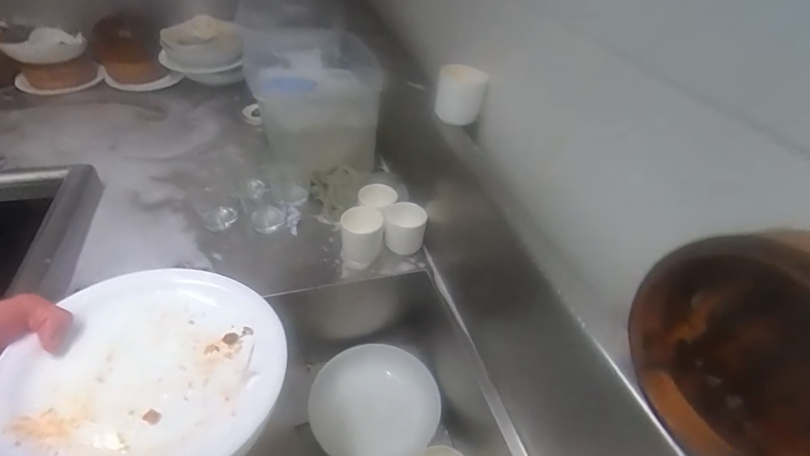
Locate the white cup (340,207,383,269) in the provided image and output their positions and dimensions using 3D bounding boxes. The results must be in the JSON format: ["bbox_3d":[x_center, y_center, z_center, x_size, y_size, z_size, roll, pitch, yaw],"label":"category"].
[{"bbox_3d":[-0.070,0.013,0.672,0.065,0.069,0.065,4,39,-3],"label":"white cup"}]

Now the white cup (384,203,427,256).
[{"bbox_3d":[0.000,0.002,0.690,0.063,0.072,0.051,8,39,3],"label":"white cup"}]

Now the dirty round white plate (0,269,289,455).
[{"bbox_3d":[-0.227,0.129,0.390,0.209,0.038,0.225,4,39,-3],"label":"dirty round white plate"}]

